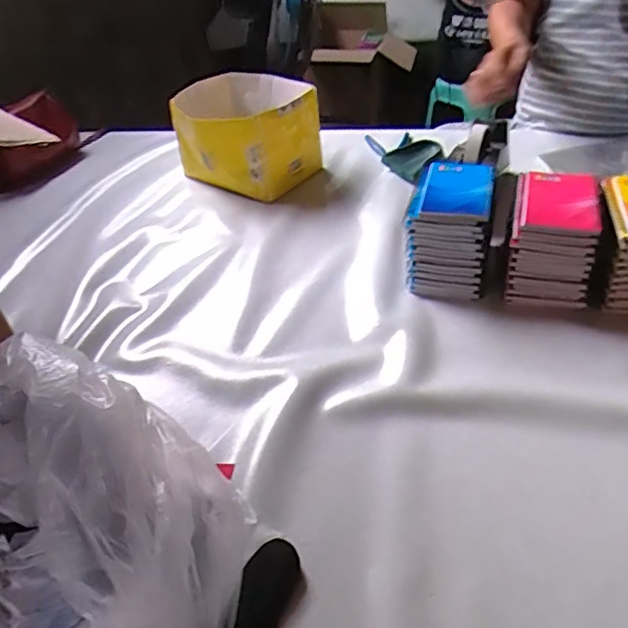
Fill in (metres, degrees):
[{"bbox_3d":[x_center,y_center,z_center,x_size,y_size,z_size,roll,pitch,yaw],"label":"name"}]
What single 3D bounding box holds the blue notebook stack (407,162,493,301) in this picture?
[{"bbox_3d":[0.178,-0.109,0.729,0.101,0.112,0.132,8,43,17],"label":"blue notebook stack"}]

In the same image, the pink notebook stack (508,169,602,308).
[{"bbox_3d":[0.296,-0.096,0.695,0.097,0.112,0.143,8,43,17],"label":"pink notebook stack"}]

